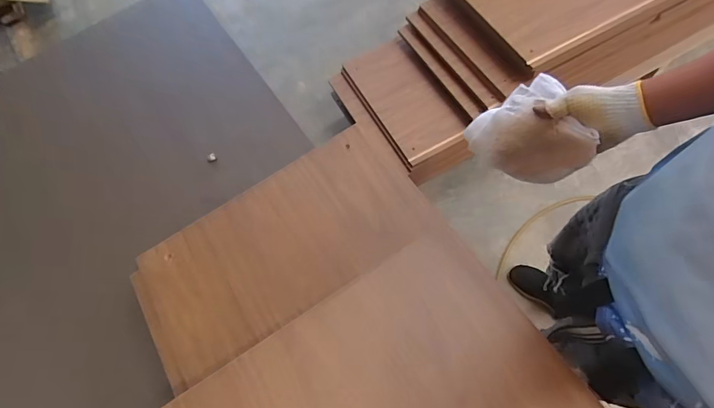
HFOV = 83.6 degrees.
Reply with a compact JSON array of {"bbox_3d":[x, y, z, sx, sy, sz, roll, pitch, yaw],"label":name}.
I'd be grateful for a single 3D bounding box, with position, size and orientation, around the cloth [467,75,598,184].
[{"bbox_3d":[0.256,-0.098,0.610,0.113,0.112,0.142,-21,69,-6],"label":"cloth"}]

